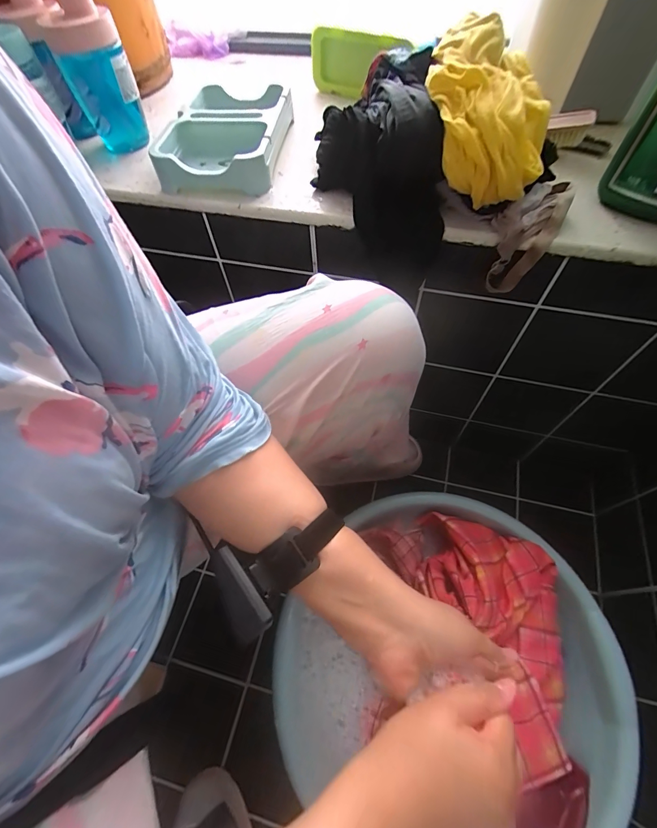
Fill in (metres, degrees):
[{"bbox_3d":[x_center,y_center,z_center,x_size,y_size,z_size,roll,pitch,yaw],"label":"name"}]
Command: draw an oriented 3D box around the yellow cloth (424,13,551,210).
[{"bbox_3d":[0.160,-0.310,0.369,0.117,0.095,0.183,9,61,8],"label":"yellow cloth"}]

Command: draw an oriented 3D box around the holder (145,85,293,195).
[{"bbox_3d":[-0.142,-0.381,0.503,0.151,0.054,0.220,4,60,5],"label":"holder"}]

